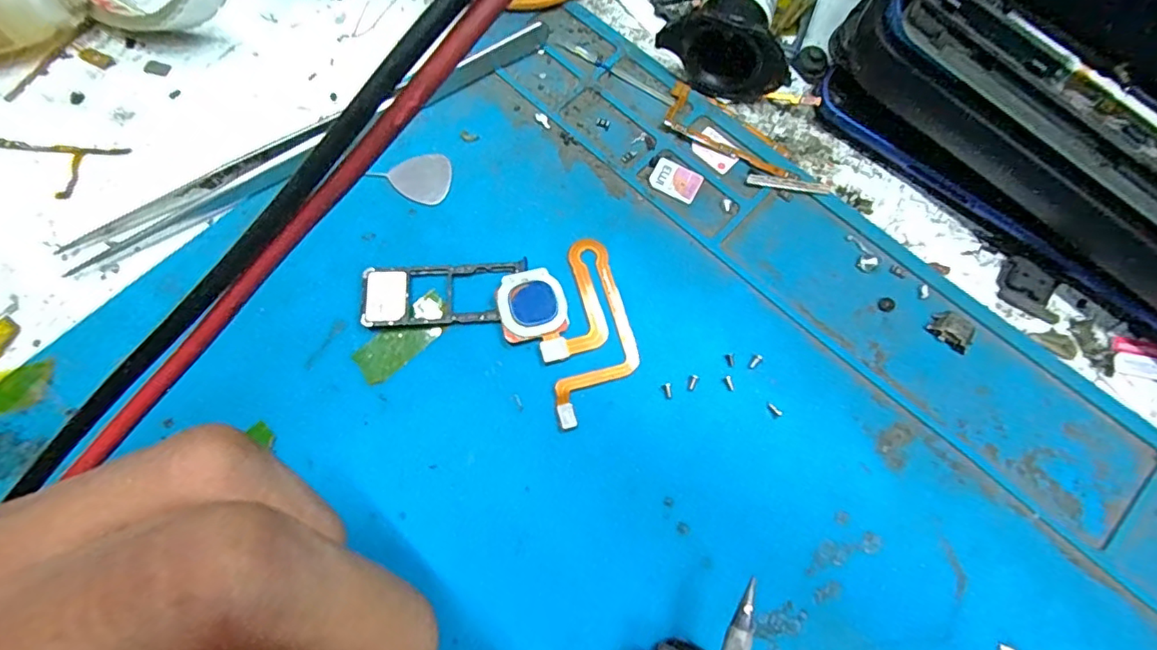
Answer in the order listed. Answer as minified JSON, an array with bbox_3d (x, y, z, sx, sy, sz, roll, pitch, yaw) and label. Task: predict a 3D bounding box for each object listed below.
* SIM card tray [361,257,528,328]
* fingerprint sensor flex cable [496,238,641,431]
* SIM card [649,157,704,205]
[{"bbox_3d":[-0.031,-0.007,0.129,0.037,0.004,0.015,-4,72,-1],"label":"SIM card tray"},{"bbox_3d":[0.000,0.000,0.128,0.029,0.004,0.036,-30,74,-9],"label":"fingerprint sensor flex cable"},{"bbox_3d":[0.025,-0.037,0.141,0.013,0.004,0.009,28,77,6],"label":"SIM card"}]

